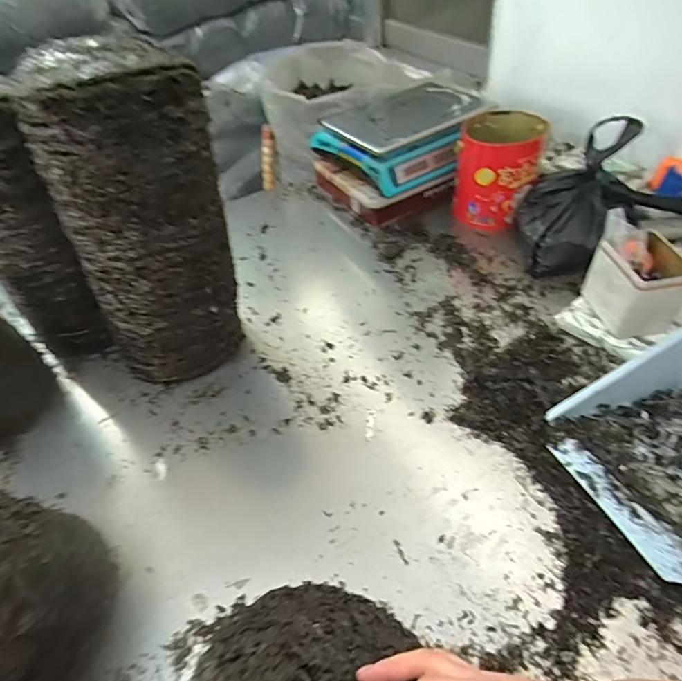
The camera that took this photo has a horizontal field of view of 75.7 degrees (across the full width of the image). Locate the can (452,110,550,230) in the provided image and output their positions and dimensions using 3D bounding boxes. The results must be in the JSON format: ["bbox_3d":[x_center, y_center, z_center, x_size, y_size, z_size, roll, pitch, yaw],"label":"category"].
[{"bbox_3d":[0.317,-0.333,0.908,0.154,0.202,0.128,9,48,15],"label":"can"}]

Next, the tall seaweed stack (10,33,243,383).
[{"bbox_3d":[-0.262,-0.141,0.618,0.219,0.440,0.160,-24,49,-16],"label":"tall seaweed stack"}]

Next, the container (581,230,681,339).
[{"bbox_3d":[0.447,-0.085,0.663,0.091,0.113,0.117,-9,46,-2],"label":"container"}]

